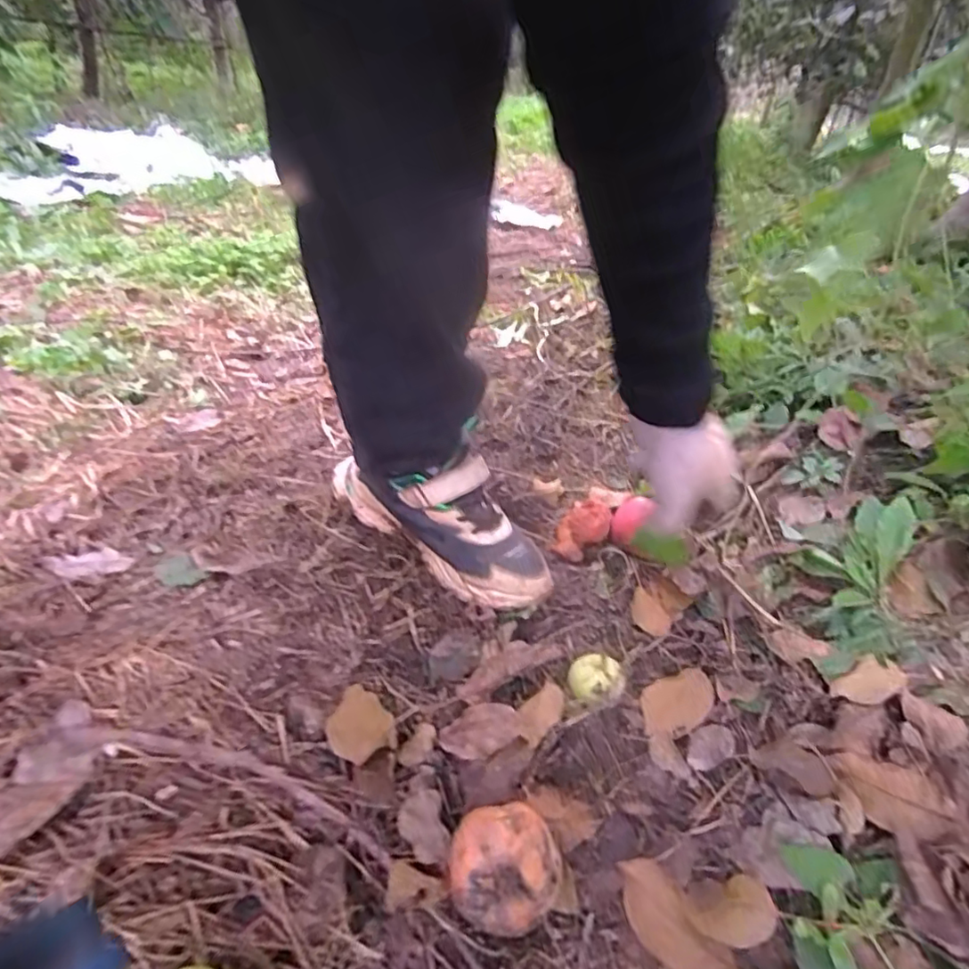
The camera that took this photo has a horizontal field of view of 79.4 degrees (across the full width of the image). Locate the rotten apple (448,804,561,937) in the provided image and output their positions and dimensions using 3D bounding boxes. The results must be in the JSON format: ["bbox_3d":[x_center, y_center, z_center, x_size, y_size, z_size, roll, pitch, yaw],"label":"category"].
[{"bbox_3d":[0.010,0.221,0.334,0.059,0.053,0.053,-7,36,-17],"label":"rotten apple"}]

